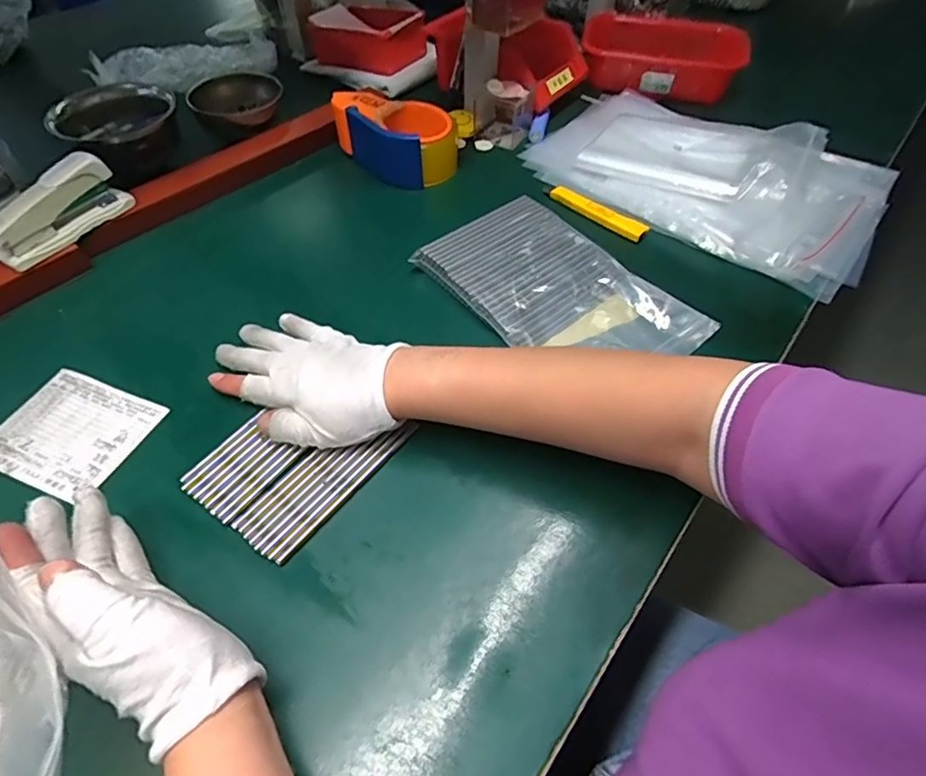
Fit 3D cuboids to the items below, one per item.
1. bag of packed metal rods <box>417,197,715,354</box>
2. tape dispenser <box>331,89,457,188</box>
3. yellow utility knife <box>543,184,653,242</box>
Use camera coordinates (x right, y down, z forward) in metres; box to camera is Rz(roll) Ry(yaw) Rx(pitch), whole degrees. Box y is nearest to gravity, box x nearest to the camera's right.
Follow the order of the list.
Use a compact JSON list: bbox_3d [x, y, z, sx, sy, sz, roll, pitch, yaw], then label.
[{"bbox_3d":[0.086,-0.091,0.487,0.140,0.024,0.238,-34,61,-26],"label":"bag of packed metal rods"},{"bbox_3d":[-0.081,-0.289,0.620,0.141,0.063,0.075,28,56,18],"label":"tape dispenser"},{"bbox_3d":[0.140,-0.192,0.576,0.128,0.012,0.022,36,59,23],"label":"yellow utility knife"}]

